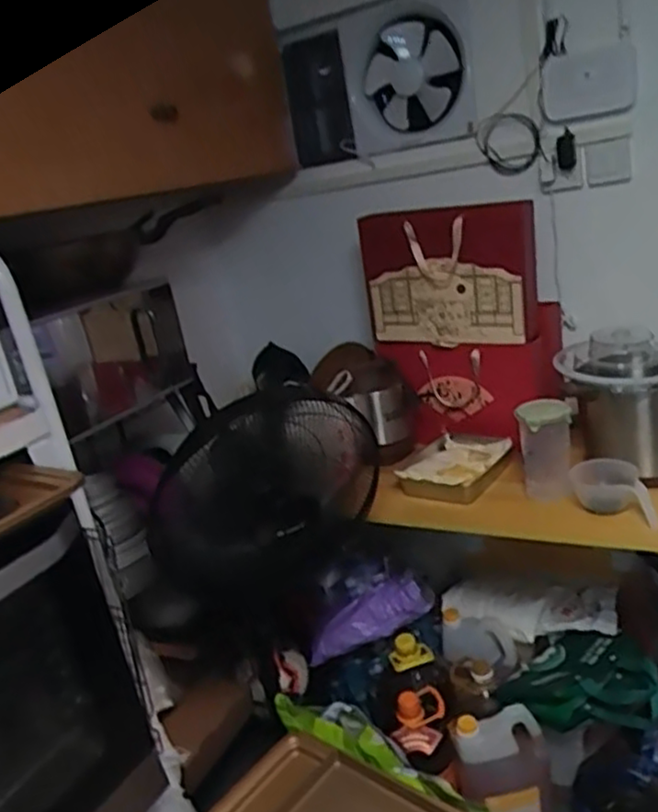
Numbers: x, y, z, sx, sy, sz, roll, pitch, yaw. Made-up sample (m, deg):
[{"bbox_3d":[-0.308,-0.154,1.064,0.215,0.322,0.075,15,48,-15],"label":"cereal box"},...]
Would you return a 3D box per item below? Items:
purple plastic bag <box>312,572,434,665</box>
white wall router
[{"bbox_3d":[0.102,0.554,1.795,0.341,0.117,0.111,-33,19,6],"label":"purple plastic bag"},{"bbox_3d":[0.539,-0.666,1.448,0.183,0.136,0.028,-7,19,11],"label":"white wall router"}]

